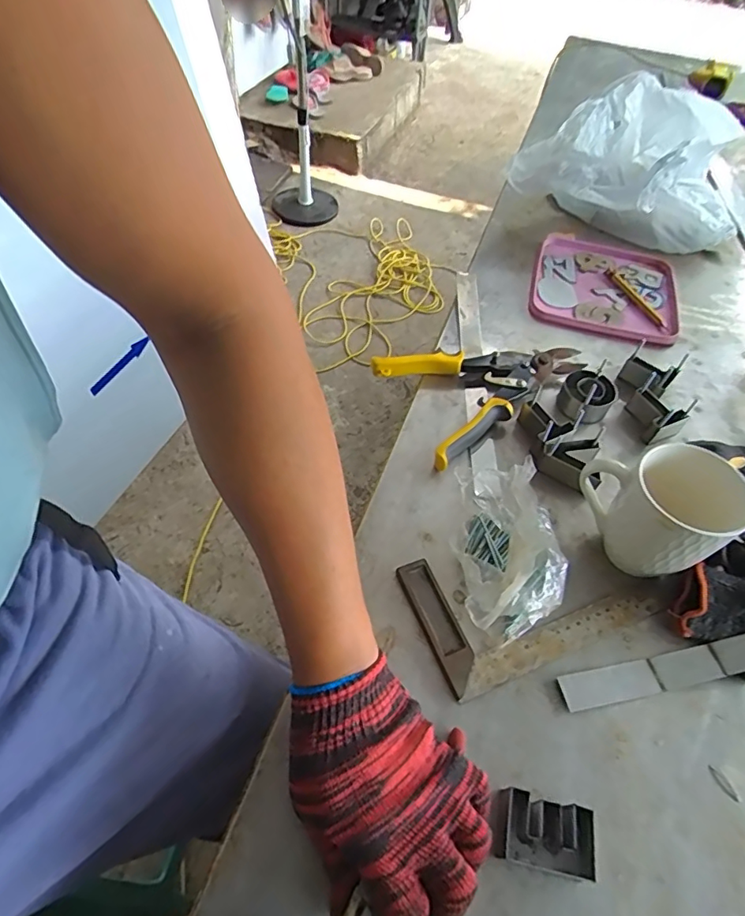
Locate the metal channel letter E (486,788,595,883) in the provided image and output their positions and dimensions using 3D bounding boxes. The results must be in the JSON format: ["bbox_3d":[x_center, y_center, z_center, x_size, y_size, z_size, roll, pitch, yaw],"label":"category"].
[{"bbox_3d":[0.107,0.239,0.332,0.056,0.028,0.037,12,53,4],"label":"metal channel letter E"}]

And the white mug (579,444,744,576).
[{"bbox_3d":[0.232,0.045,0.435,0.074,0.106,0.100,-26,59,-22],"label":"white mug"}]

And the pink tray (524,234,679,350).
[{"bbox_3d":[0.319,-0.238,0.714,0.190,0.026,0.194,15,53,9],"label":"pink tray"}]

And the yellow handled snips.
[{"bbox_3d":[0.110,-0.095,0.586,0.230,0.034,0.144,-32,62,-25],"label":"yellow handled snips"}]

